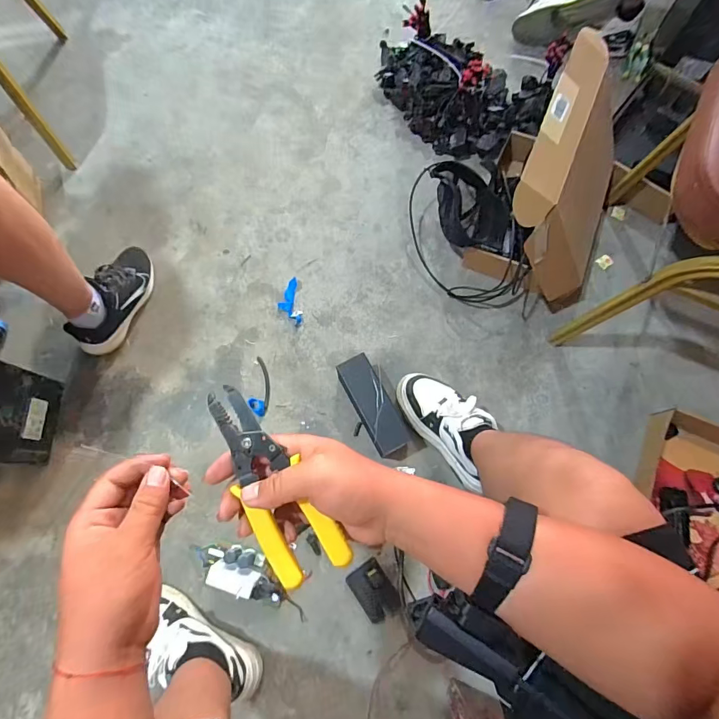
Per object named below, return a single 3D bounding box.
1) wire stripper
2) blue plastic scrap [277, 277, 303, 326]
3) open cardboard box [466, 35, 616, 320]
[{"bbox_3d":[-0.071,0.097,0.331,0.056,0.020,0.162,-30,81,-9],"label":"wire stripper"},{"bbox_3d":[-0.164,-0.134,0.978,0.051,0.013,0.112,-11,73,-4],"label":"blue plastic scrap"},{"bbox_3d":[0.437,-0.357,0.885,0.274,0.333,0.404,22,74,6],"label":"open cardboard box"}]

